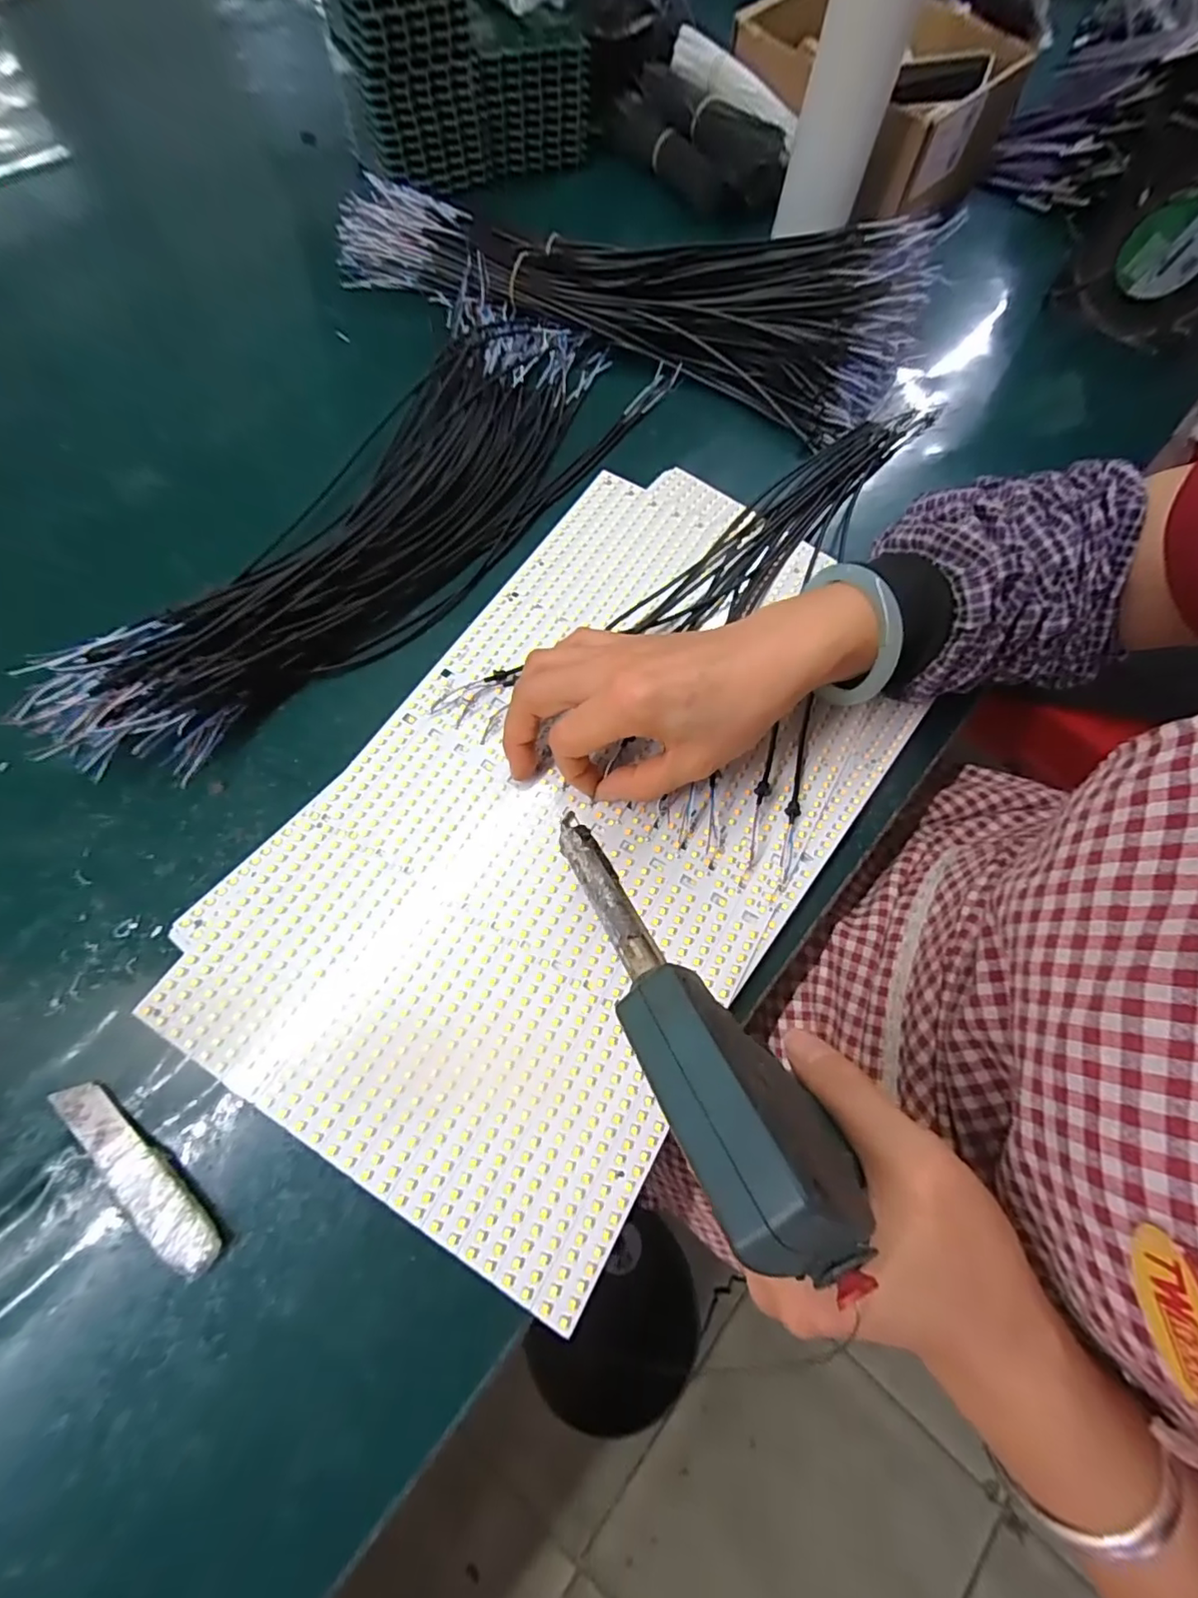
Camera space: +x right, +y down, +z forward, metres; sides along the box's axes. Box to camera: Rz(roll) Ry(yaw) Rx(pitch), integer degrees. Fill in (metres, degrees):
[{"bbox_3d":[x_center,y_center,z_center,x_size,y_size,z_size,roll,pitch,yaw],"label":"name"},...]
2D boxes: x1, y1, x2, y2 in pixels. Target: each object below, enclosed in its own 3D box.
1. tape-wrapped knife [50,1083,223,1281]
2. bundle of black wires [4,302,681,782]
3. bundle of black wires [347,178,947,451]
[{"bbox_3d":[-0.206,0.165,0.254,0.105,0.009,0.019,37,72,13],"label":"tape-wrapped knife"},{"bbox_3d":[-0.147,-0.211,0.370,0.175,0.046,0.475,34,72,12],"label":"bundle of black wires"},{"bbox_3d":[0.008,-0.410,0.444,0.469,0.058,0.121,20,70,7],"label":"bundle of black wires"}]

